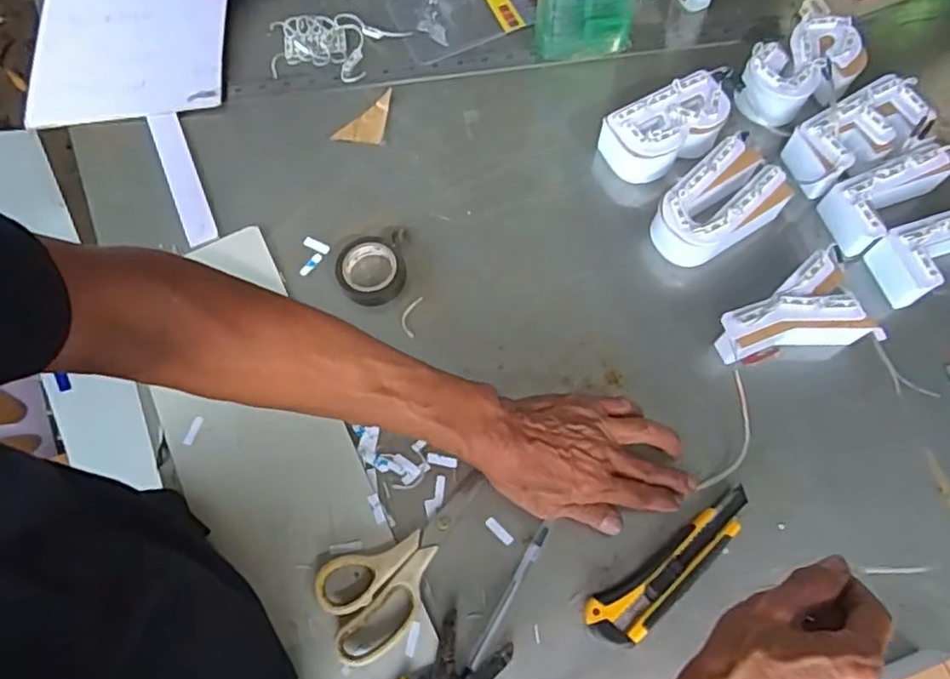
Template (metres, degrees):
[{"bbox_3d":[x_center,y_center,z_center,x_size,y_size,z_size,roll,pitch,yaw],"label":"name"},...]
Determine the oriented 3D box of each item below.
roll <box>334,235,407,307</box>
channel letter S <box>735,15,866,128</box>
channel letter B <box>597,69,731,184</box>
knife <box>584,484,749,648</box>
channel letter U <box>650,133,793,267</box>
[{"bbox_3d":[-0.092,-0.062,0.603,0.058,0.025,0.061,-1,70,1],"label":"roll"},{"bbox_3d":[0.310,-0.252,0.648,0.132,0.051,0.078,-35,73,-11],"label":"channel letter S"},{"bbox_3d":[0.179,-0.195,0.630,0.120,0.054,0.064,-24,71,-7],"label":"channel letter B"},{"bbox_3d":[0.153,0.174,0.513,0.154,0.020,0.039,-36,73,-11],"label":"knife"},{"bbox_3d":[0.215,-0.118,0.600,0.116,0.052,0.076,-37,73,-11],"label":"channel letter U"}]

